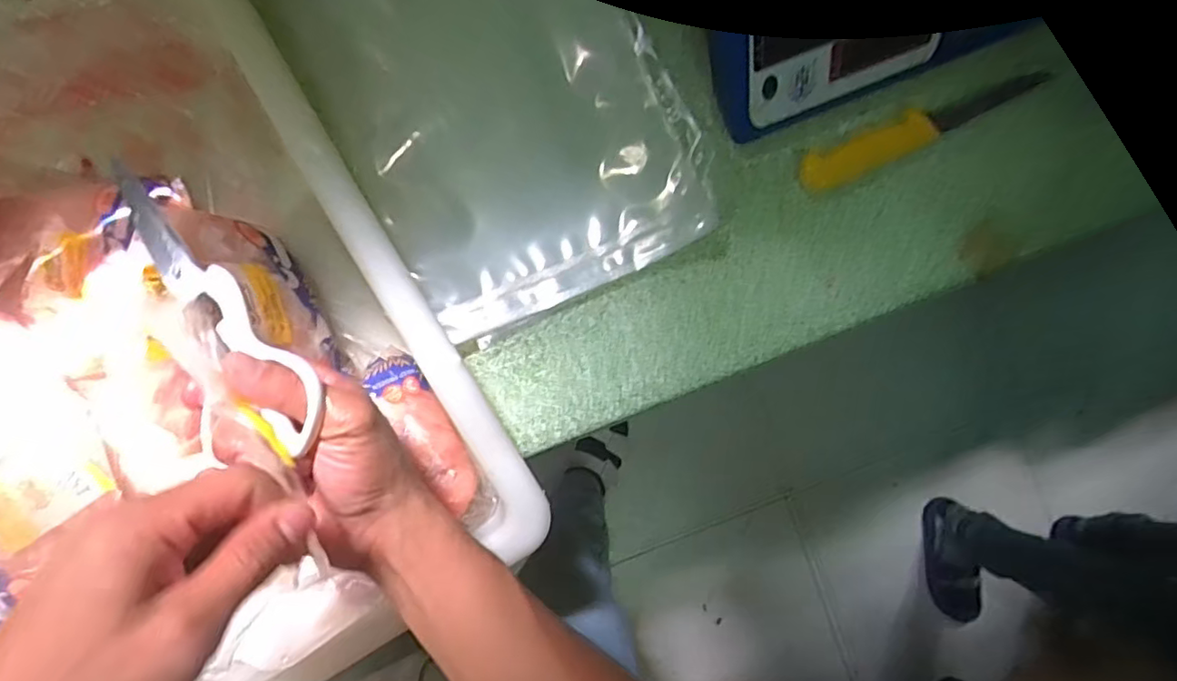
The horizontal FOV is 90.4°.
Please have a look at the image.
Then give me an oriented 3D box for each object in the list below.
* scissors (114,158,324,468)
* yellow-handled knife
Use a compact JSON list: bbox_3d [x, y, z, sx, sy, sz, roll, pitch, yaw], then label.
[{"bbox_3d":[-0.212,-0.012,0.310,0.067,0.015,0.186,-39,80,-5],"label":"scissors"},{"bbox_3d":[0.298,-0.190,0.523,0.235,0.018,0.035,-23,90,-6],"label":"yellow-handled knife"}]

